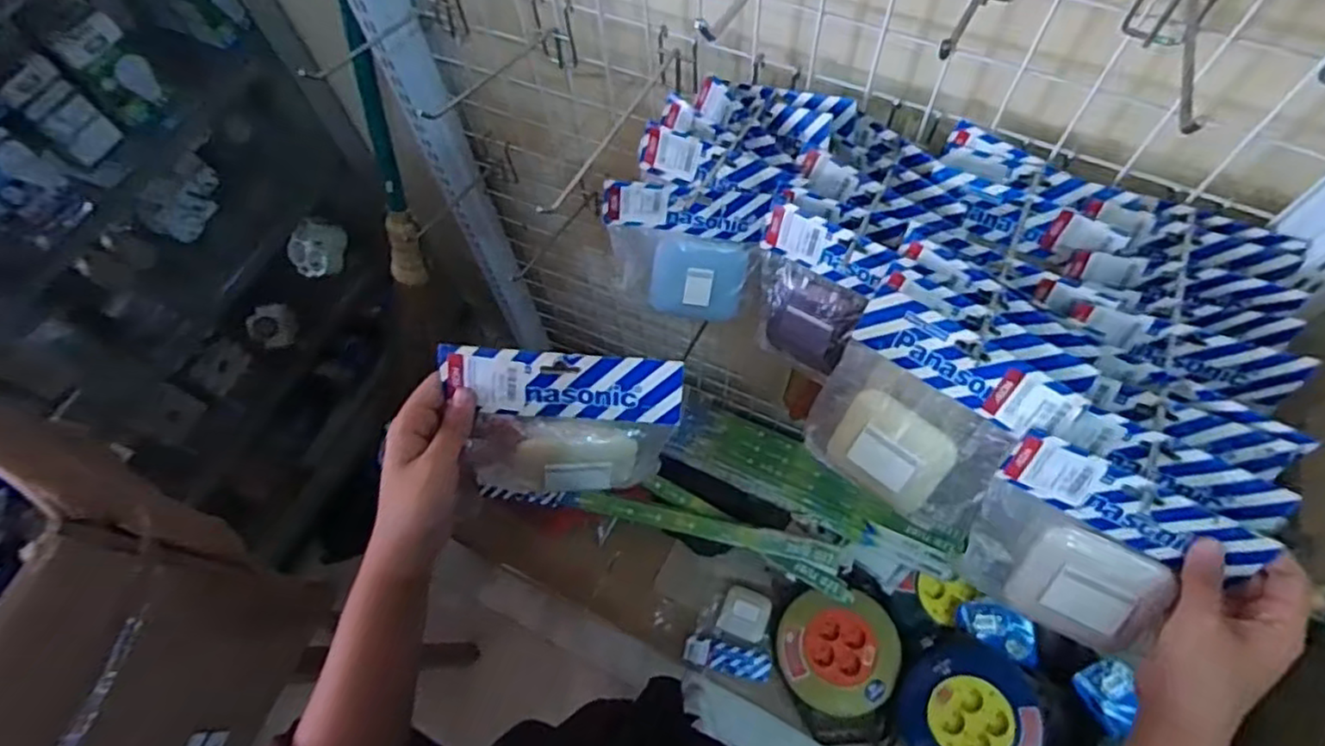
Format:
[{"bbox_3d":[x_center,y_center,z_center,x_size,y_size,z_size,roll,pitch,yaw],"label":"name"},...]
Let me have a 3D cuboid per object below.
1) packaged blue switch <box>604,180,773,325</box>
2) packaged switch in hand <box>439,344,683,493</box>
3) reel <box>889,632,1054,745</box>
[{"bbox_3d":[0.016,-0.106,0.587,0.130,0.123,0.038,11,39,1],"label":"packaged blue switch"},{"bbox_3d":[-0.063,0.037,0.449,0.142,0.123,0.026,2,36,-1],"label":"packaged switch in hand"},{"bbox_3d":[0.484,0.560,1.095,0.203,0.124,0.251,35,72,18],"label":"reel"}]

